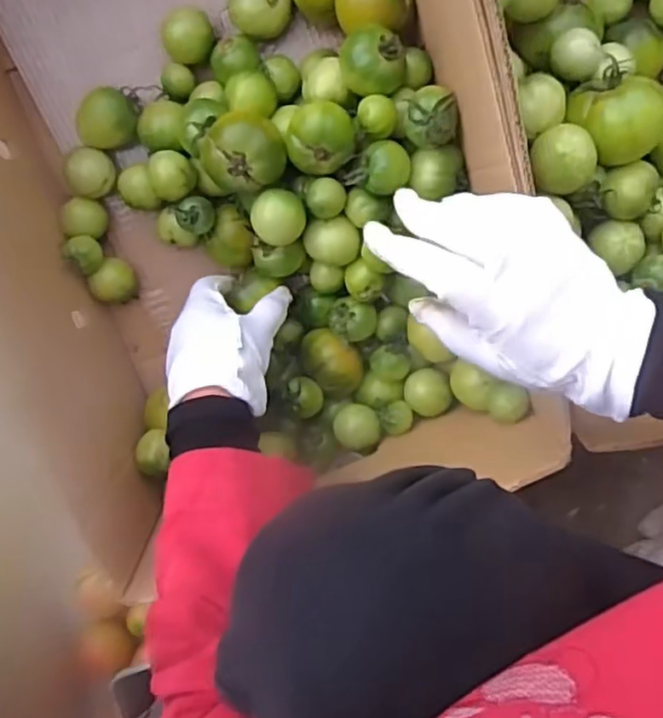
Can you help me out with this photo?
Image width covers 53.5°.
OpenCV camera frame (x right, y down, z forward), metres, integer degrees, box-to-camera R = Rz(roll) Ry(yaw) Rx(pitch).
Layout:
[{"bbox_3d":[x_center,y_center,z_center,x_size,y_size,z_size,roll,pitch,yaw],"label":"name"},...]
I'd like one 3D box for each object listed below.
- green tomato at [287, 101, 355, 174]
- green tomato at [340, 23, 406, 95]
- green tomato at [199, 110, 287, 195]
[{"bbox_3d":[-0.008,-0.161,0.483,0.048,0.038,0.043,7,94,4],"label":"green tomato"},{"bbox_3d":[0.029,-0.213,0.476,0.049,0.034,0.043,36,95,1],"label":"green tomato"},{"bbox_3d":[-0.066,-0.154,0.494,0.060,0.042,0.055,-4,93,4],"label":"green tomato"}]

